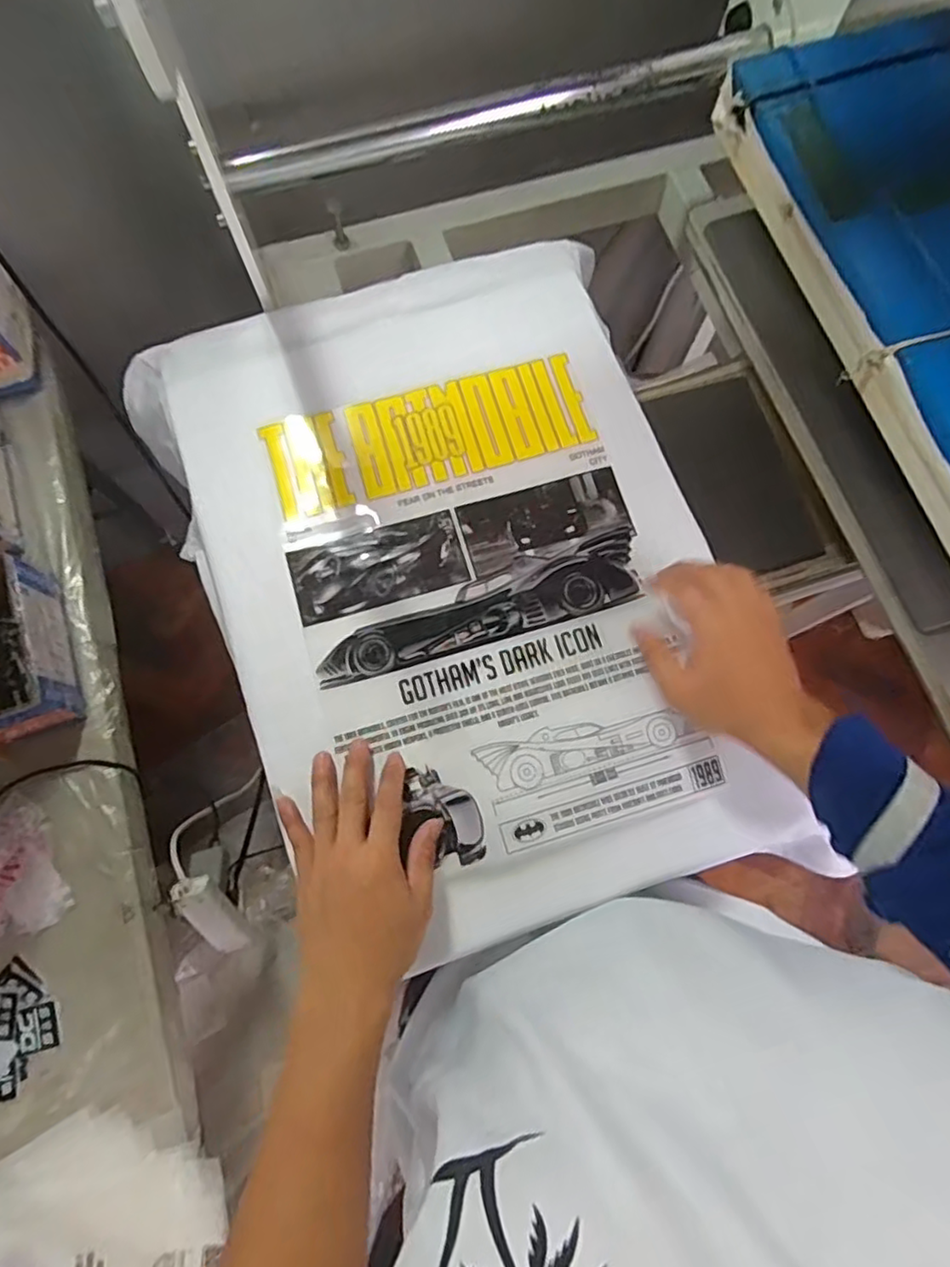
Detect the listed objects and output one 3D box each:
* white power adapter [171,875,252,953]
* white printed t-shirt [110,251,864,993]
[{"bbox_3d":[-0.287,0.313,0.697,0.034,0.127,0.027,-23,35,-7],"label":"white power adapter"},{"bbox_3d":[-0.017,-0.063,0.544,0.417,0.029,0.599,-18,76,-6],"label":"white printed t-shirt"}]

